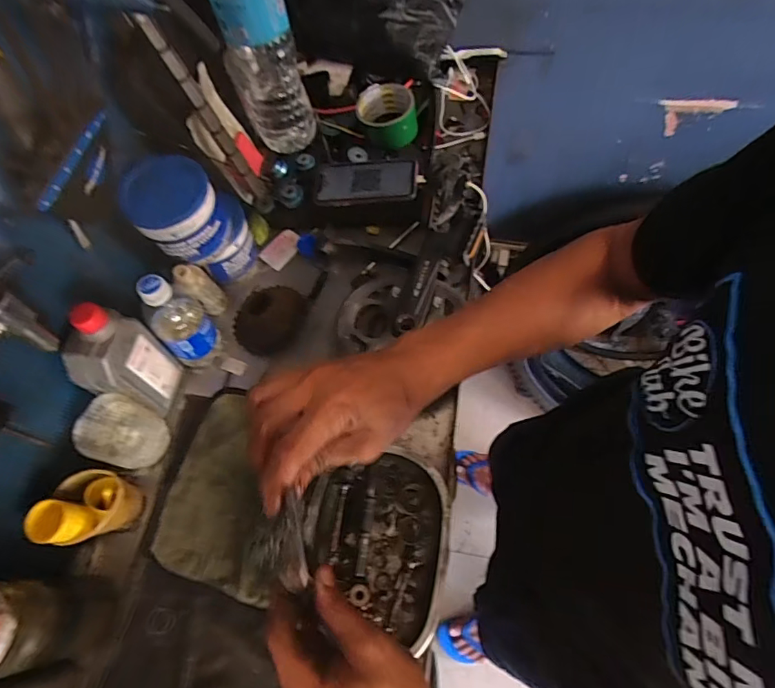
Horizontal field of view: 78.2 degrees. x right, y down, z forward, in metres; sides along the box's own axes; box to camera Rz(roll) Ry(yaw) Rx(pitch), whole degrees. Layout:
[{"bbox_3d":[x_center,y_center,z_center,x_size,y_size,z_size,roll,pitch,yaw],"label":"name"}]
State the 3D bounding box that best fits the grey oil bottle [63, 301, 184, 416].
[{"bbox_3d":[-0.306,0.023,0.554,0.057,0.165,0.079,4,64,5],"label":"grey oil bottle"}]

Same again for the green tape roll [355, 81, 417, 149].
[{"bbox_3d":[0.000,-0.344,0.721,0.088,0.049,0.082,-8,64,0],"label":"green tape roll"}]

